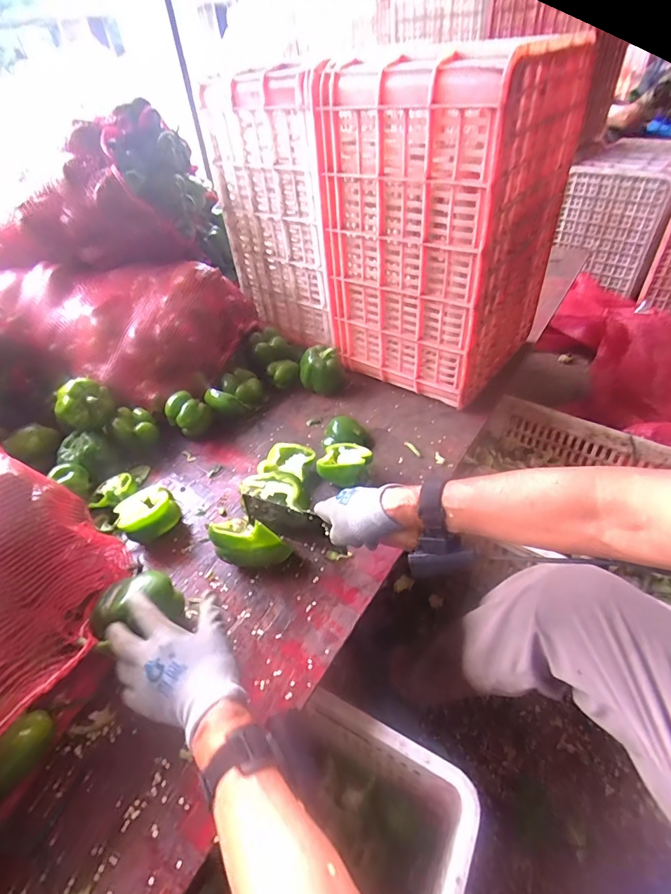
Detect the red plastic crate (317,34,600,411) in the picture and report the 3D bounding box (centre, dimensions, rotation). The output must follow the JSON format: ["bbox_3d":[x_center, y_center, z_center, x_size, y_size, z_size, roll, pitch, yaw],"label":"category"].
[{"bbox_3d":[0.204,-0.379,0.784,0.297,0.467,0.372,29,52,31],"label":"red plastic crate"}]

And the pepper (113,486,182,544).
[{"bbox_3d":[-0.273,0.099,0.639,0.077,0.058,0.070,-3,43,2],"label":"pepper"}]

